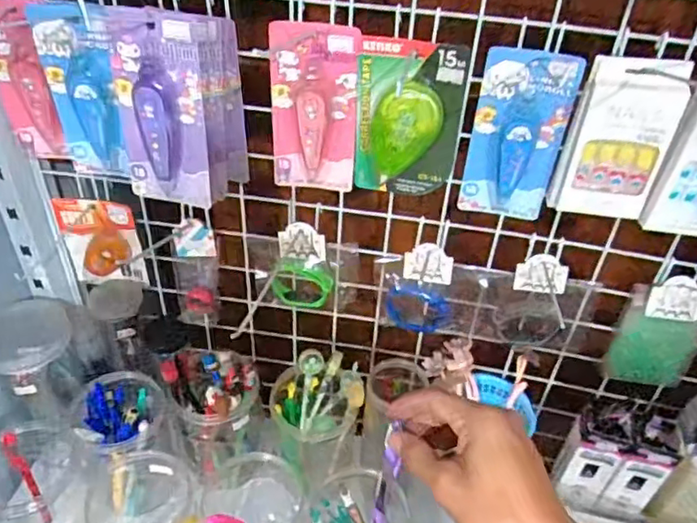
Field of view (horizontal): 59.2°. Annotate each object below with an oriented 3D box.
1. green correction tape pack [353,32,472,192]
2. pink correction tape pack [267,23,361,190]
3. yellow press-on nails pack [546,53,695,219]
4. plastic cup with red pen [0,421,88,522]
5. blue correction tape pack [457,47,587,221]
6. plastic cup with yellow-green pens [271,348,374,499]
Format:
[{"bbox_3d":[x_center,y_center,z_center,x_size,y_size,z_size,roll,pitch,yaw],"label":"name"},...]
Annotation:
[{"bbox_3d":[0.052,-0.120,0.533,0.091,0.141,0.022,6,40,2],"label":"green correction tape pack"},{"bbox_3d":[-0.031,-0.128,0.538,0.077,0.156,0.020,6,40,3],"label":"pink correction tape pack"},{"bbox_3d":[0.214,-0.093,0.490,0.074,0.136,0.021,18,42,16],"label":"yellow press-on nails pack"},{"bbox_3d":[-0.317,0.250,0.633,0.095,0.132,0.093,2,40,-2],"label":"plastic cup with red pen"},{"bbox_3d":[0.141,-0.103,0.526,0.082,0.155,0.018,15,42,12],"label":"blue correction tape pack"},{"bbox_3d":[-0.037,0.176,0.695,0.093,0.130,0.096,-18,45,-24],"label":"plastic cup with yellow-green pens"}]

